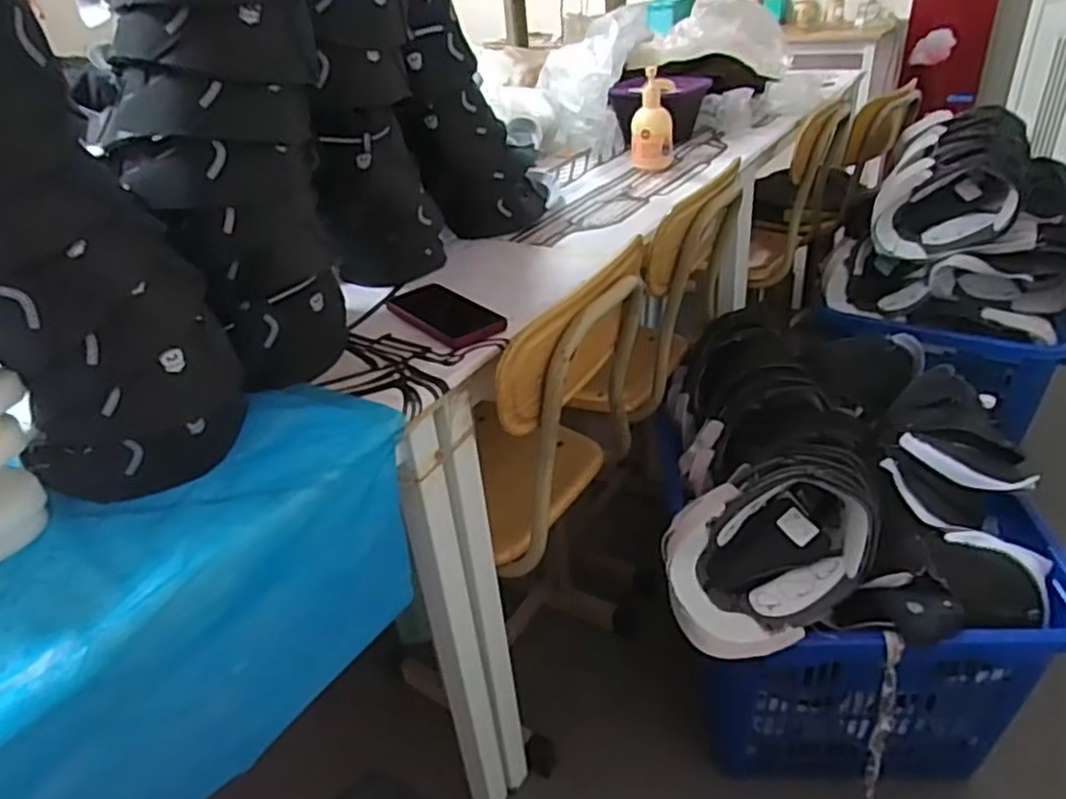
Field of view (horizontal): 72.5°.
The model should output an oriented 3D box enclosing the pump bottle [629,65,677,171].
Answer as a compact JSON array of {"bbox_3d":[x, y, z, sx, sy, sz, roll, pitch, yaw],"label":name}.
[{"bbox_3d":[0.222,-0.513,1.356,0.080,0.166,0.070,-2,32,7],"label":"pump bottle"}]

